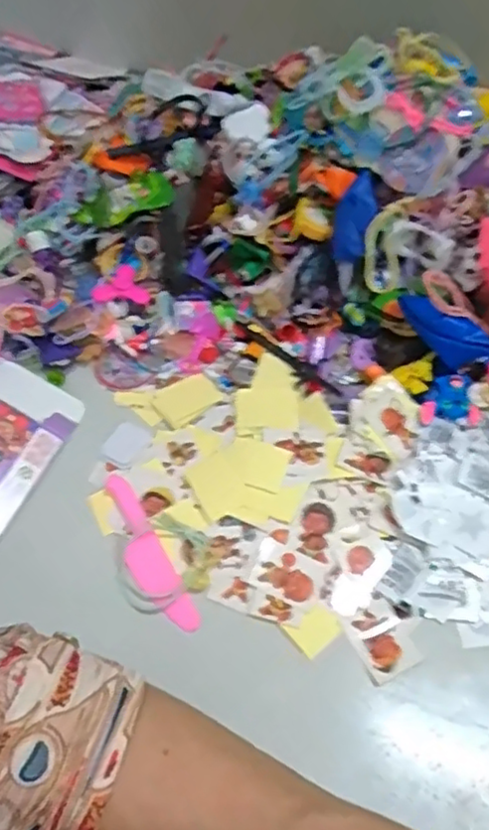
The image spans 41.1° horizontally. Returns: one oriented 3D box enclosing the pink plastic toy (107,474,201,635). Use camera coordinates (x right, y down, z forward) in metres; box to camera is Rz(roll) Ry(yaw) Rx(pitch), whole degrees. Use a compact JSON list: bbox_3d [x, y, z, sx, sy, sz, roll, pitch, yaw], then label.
[{"bbox_3d":[-0.060,0.082,0.389,0.023,0.007,0.106,-26,60,-16],"label":"pink plastic toy"}]

